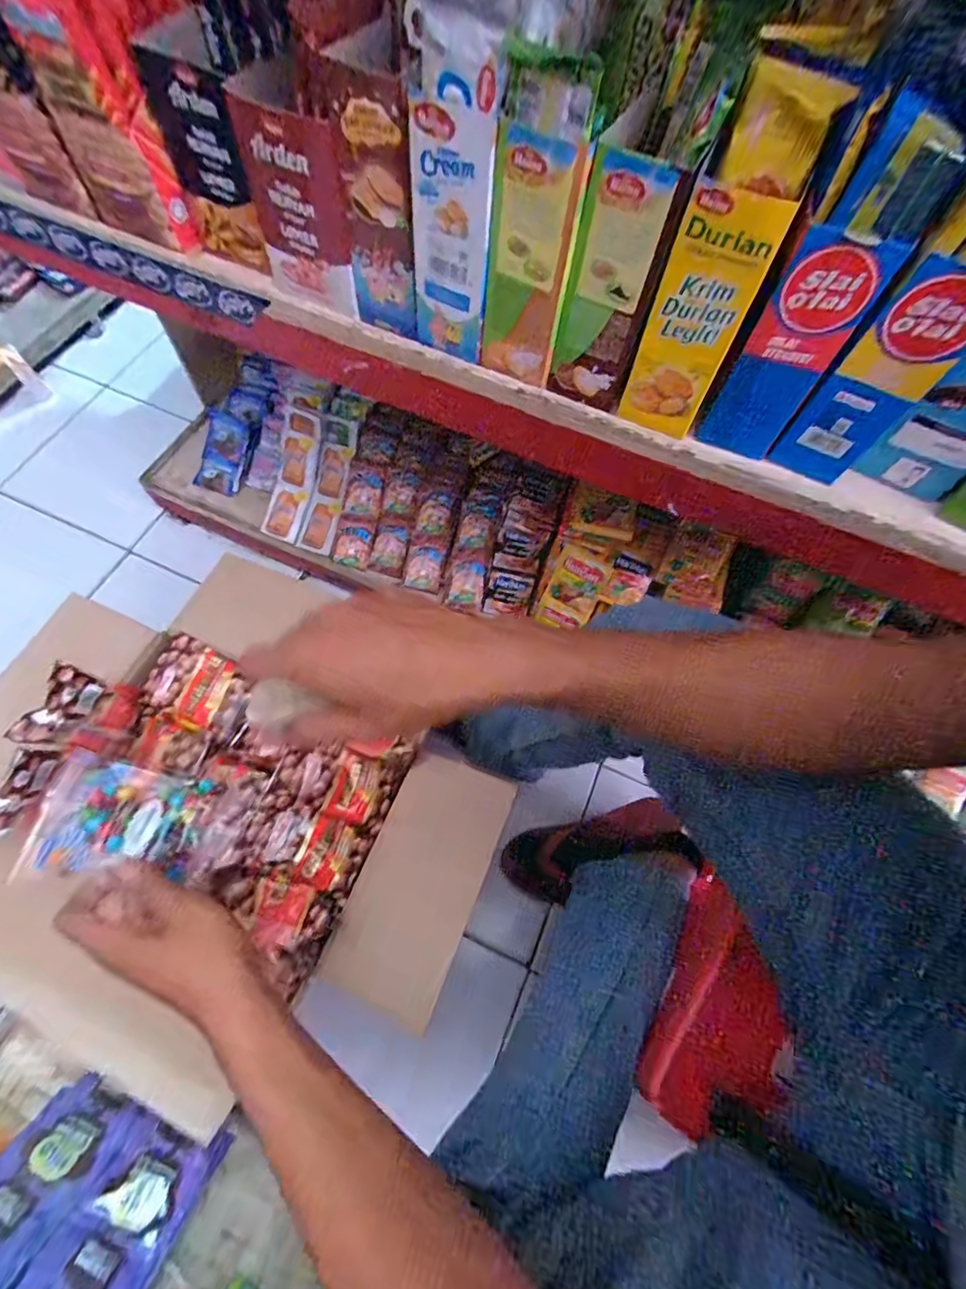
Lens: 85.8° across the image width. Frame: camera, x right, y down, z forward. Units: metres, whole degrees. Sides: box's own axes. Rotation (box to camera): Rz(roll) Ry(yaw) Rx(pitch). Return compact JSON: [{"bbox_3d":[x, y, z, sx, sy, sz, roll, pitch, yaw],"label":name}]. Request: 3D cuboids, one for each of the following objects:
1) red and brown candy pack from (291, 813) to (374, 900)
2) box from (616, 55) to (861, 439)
[{"bbox_3d":[-0.163,0.230,0.566,0.069,0.011,0.071,26,54,-9],"label":"red and brown candy pack"},{"bbox_3d":[0.148,-0.230,0.333,0.054,0.177,0.055,29,68,10],"label":"box"}]

